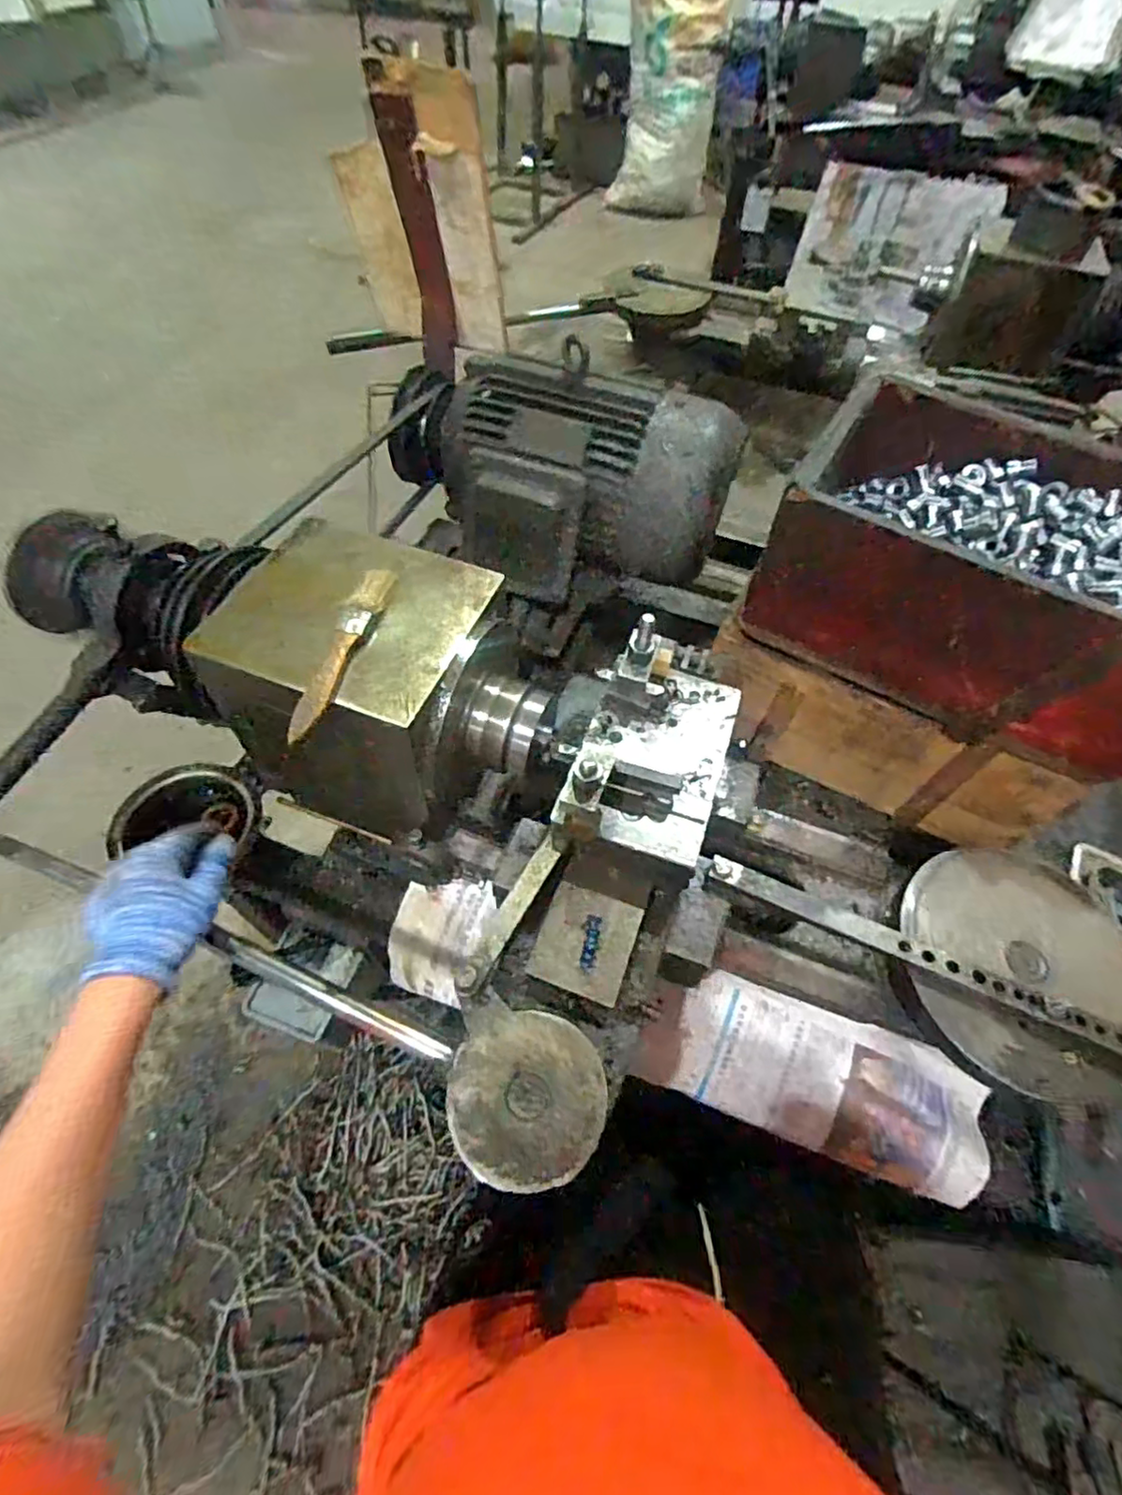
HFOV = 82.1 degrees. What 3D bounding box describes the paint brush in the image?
[{"bbox_3d":[-0.146,-0.066,0.428,0.021,0.016,0.142,14,56,6],"label":"paint brush"}]

